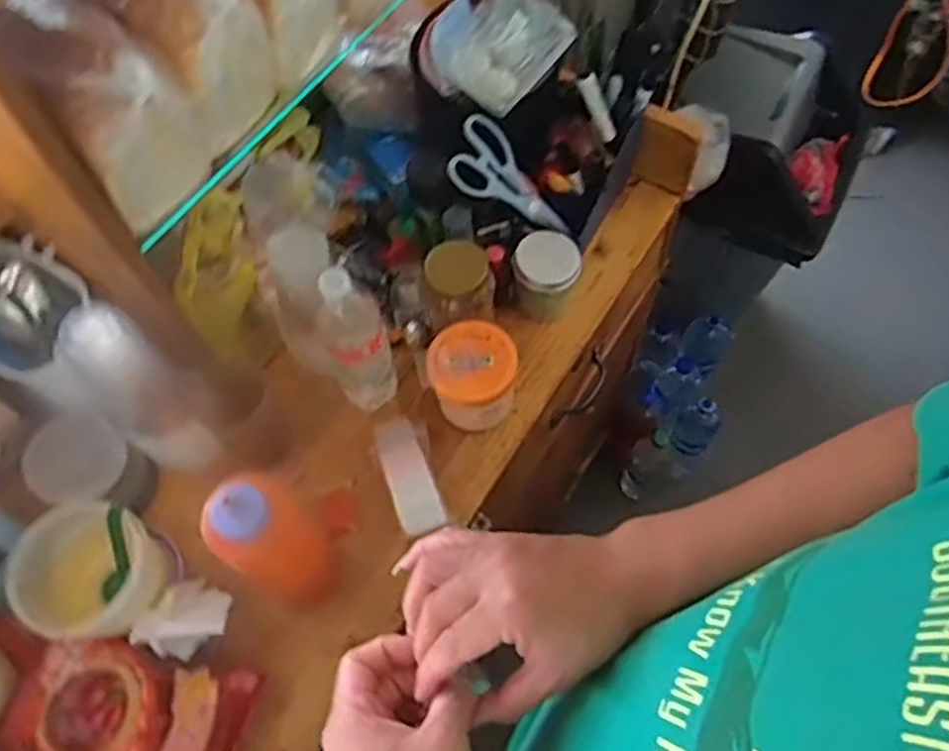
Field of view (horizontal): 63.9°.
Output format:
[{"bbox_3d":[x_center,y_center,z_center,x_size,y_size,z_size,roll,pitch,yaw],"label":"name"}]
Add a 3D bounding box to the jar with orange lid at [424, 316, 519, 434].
[{"bbox_3d":[-0.001,0.004,0.787,0.087,0.094,0.087,0,65,1],"label":"jar with orange lid"}]

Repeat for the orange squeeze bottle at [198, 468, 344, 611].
[{"bbox_3d":[-0.162,0.147,0.643,0.070,0.231,0.064,0,65,1],"label":"orange squeeze bottle"}]

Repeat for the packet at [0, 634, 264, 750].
[{"bbox_3d":[-0.307,0.303,0.675,0.198,0.041,0.126,14,66,7],"label":"packet"}]

